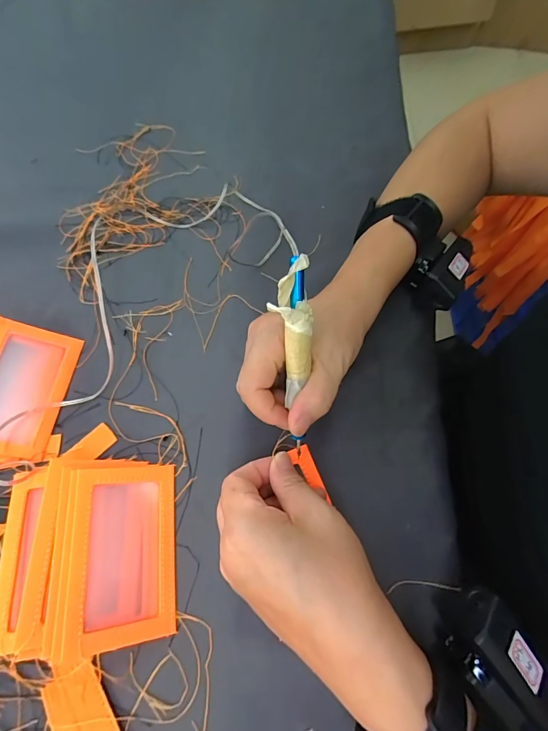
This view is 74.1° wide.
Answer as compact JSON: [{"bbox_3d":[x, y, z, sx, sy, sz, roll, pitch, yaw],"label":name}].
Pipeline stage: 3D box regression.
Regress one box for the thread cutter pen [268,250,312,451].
[{"bbox_3d":[0.012,-0.006,0.229,0.023,0.120,0.013,-3,21,-1],"label":"thread cutter pen"}]

